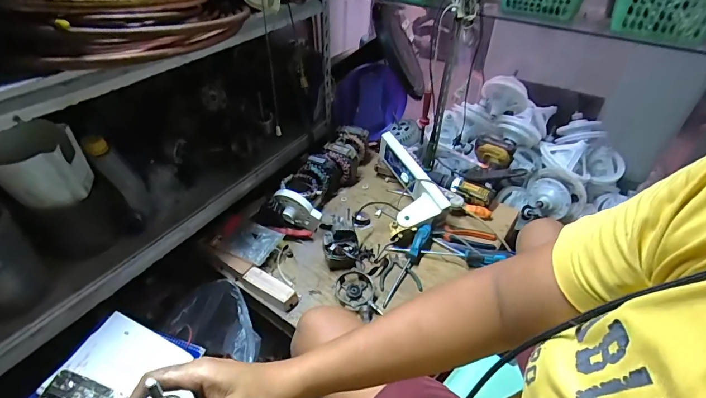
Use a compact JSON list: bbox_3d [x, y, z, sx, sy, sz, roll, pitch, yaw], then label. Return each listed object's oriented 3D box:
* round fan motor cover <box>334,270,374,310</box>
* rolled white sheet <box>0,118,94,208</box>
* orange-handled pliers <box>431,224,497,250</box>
[{"bbox_3d":[0.004,0.200,0.828,0.082,0.019,0.085,1,40,0],"label":"round fan motor cover"},{"bbox_3d":[-0.556,-0.055,0.666,0.130,0.139,0.095,-30,49,-31],"label":"rolled white sheet"},{"bbox_3d":[0.291,0.095,0.973,0.159,0.020,0.068,12,41,13],"label":"orange-handled pliers"}]

